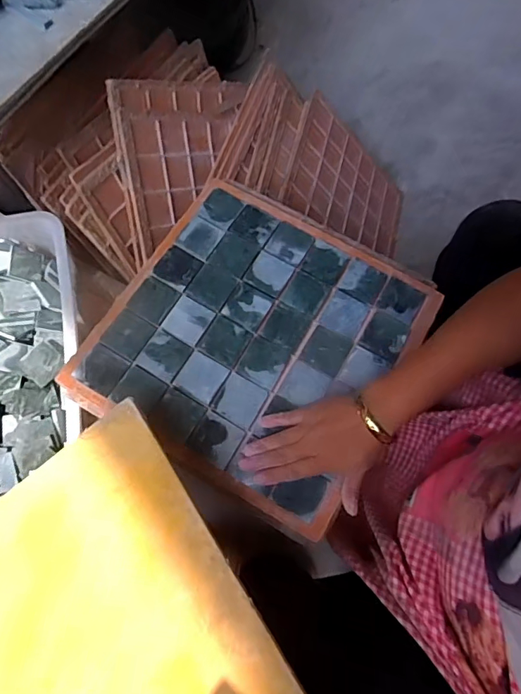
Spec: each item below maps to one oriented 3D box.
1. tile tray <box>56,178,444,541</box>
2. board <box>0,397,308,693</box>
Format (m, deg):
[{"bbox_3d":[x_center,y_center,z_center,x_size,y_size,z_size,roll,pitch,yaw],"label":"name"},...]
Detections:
[{"bbox_3d":[-0.002,-0.015,0.558,0.330,0.030,0.335,29,72,9],"label":"tile tray"},{"bbox_3d":[-0.166,0.264,0.404,0.321,0.016,0.319,-37,63,-3],"label":"board"}]

